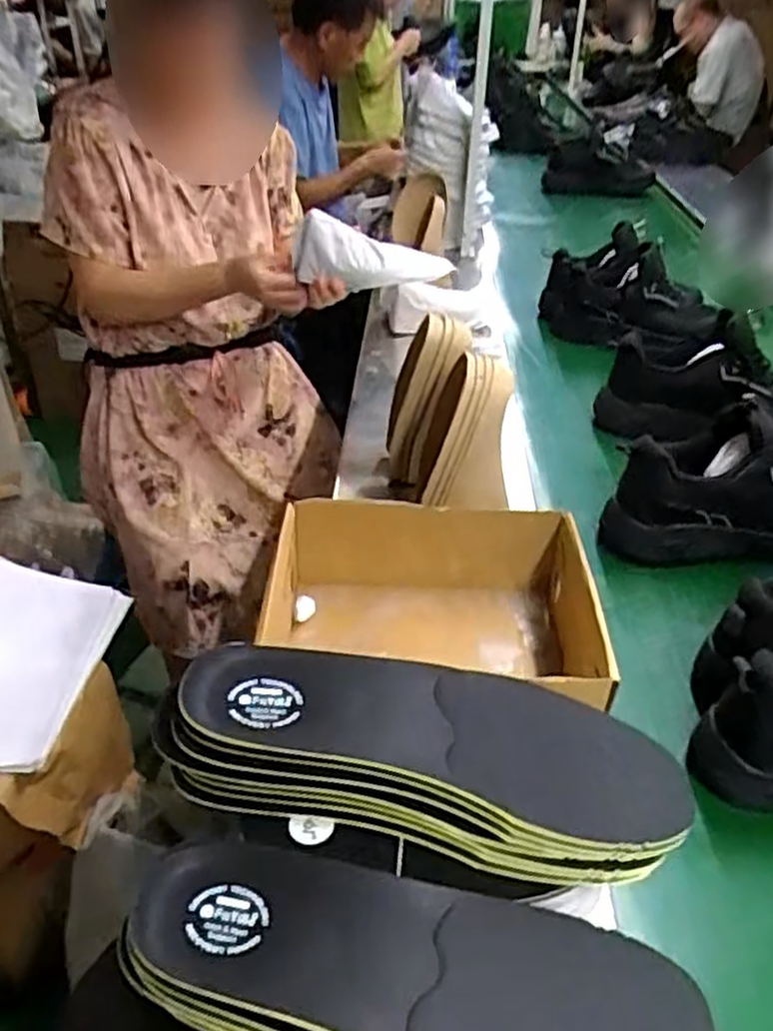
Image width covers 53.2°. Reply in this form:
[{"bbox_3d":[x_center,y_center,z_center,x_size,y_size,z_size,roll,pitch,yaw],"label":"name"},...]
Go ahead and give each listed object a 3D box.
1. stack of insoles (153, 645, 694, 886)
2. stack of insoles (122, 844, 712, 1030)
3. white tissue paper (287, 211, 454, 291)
[{"bbox_3d":[0.018,0.153,0.468,0.304,0.099,0.109,13,34,-10],"label":"stack of insoles"},{"bbox_3d":[0.013,0.244,0.388,0.289,0.039,0.108,7,37,8],"label":"stack of insoles"},{"bbox_3d":[-0.018,-0.353,1.056,0.212,0.090,0.078,0,36,-2],"label":"white tissue paper"}]

